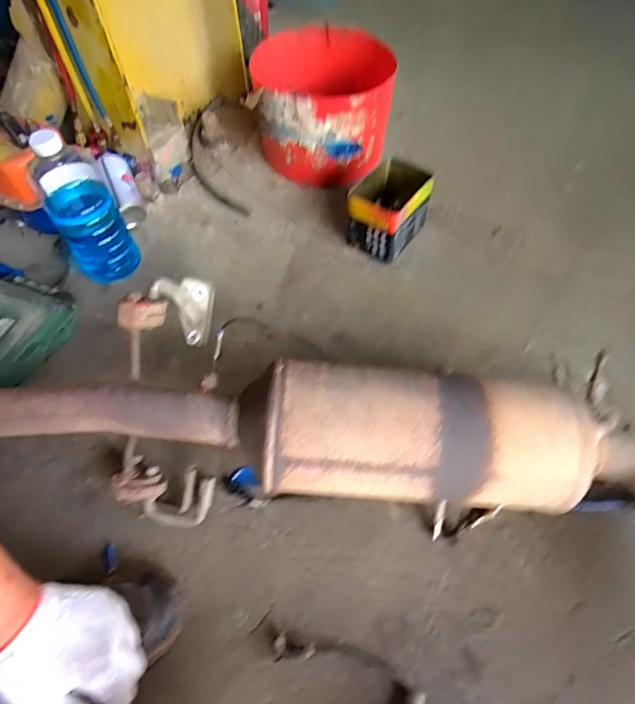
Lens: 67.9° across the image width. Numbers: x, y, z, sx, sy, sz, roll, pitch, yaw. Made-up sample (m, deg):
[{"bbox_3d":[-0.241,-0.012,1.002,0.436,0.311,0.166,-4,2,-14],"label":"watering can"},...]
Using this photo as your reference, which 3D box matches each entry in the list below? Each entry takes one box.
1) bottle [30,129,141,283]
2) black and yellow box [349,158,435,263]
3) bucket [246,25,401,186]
[{"bbox_3d":[-0.369,-0.229,0.737,0.098,0.249,0.091,-29,61,-17],"label":"bottle"},{"bbox_3d":[0.130,-0.251,0.835,0.098,0.108,0.164,31,63,20],"label":"black and yellow box"},{"bbox_3d":[0.003,-0.481,0.933,0.238,0.188,0.245,-8,57,-4],"label":"bucket"}]

